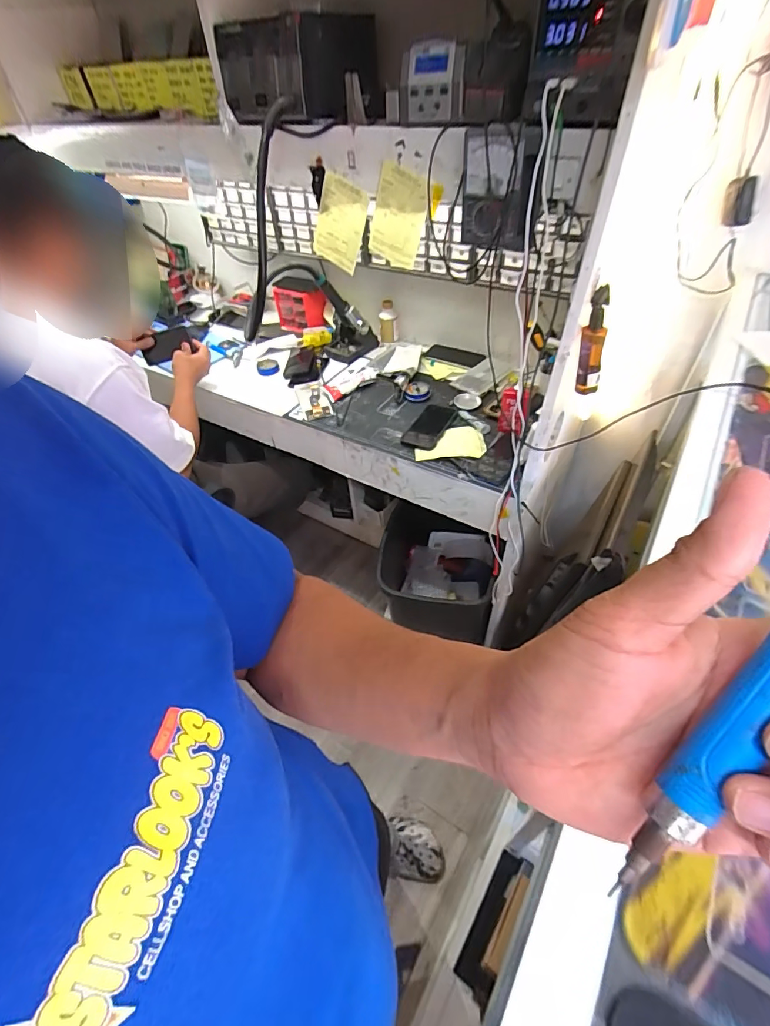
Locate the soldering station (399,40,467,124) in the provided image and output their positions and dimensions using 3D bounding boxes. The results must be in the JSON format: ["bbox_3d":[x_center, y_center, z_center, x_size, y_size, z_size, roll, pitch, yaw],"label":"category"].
[{"bbox_3d":[0.070,-0.649,0.687,0.097,0.086,0.094,-2,44,4],"label":"soldering station"}]

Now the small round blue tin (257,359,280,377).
[{"bbox_3d":[-0.323,-0.401,1.258,0.057,0.029,0.055,-2,47,3],"label":"small round blue tin"}]

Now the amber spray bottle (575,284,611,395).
[{"bbox_3d":[0.329,-0.263,0.715,0.039,0.168,0.026,18,51,20],"label":"amber spray bottle"}]

